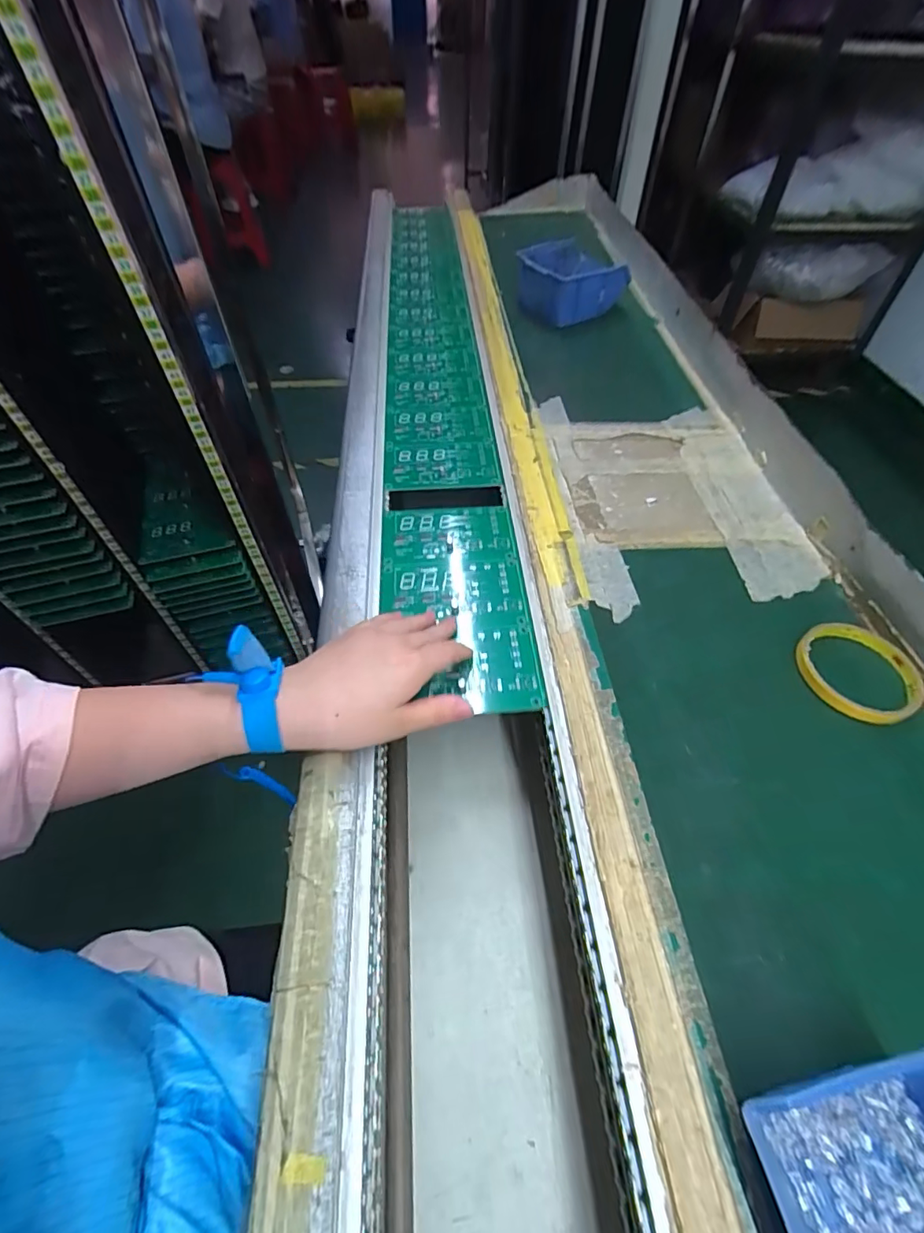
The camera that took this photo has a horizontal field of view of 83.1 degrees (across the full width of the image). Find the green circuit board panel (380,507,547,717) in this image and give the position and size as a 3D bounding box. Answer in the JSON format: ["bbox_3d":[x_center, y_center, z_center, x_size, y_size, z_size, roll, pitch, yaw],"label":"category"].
[{"bbox_3d":[-0.006,-0.017,0.453,0.122,0.005,0.226,-4,53,-2],"label":"green circuit board panel"}]

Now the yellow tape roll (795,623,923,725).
[{"bbox_3d":[0.303,0.041,0.399,0.084,0.006,0.085,0,52,0],"label":"yellow tape roll"}]

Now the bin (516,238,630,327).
[{"bbox_3d":[0.159,-0.516,0.801,0.145,0.070,0.132,-19,54,-14],"label":"bin"}]

